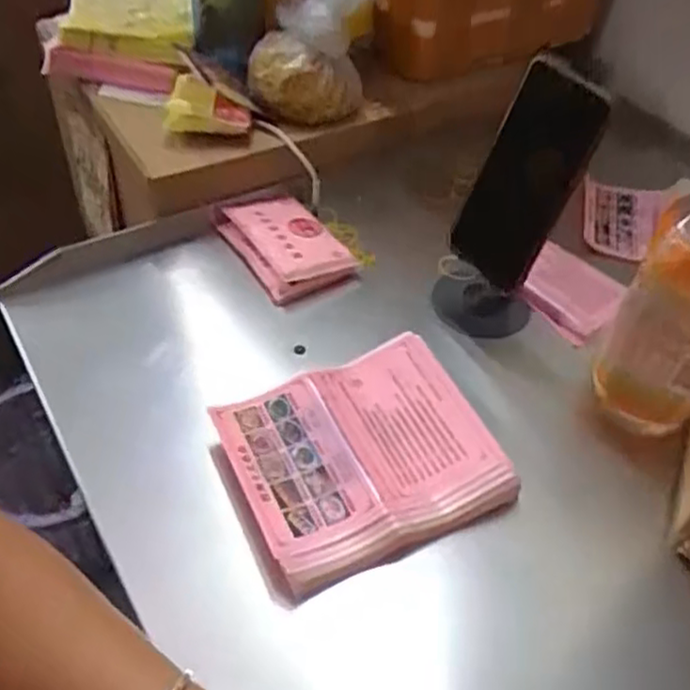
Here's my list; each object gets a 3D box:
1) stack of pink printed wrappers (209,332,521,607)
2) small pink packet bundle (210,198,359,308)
[{"bbox_3d":[0.010,0.077,0.479,0.161,0.039,0.137,-17,50,-19],"label":"stack of pink printed wrappers"},{"bbox_3d":[-0.054,-0.092,0.635,0.080,0.026,0.127,-25,53,-24],"label":"small pink packet bundle"}]

